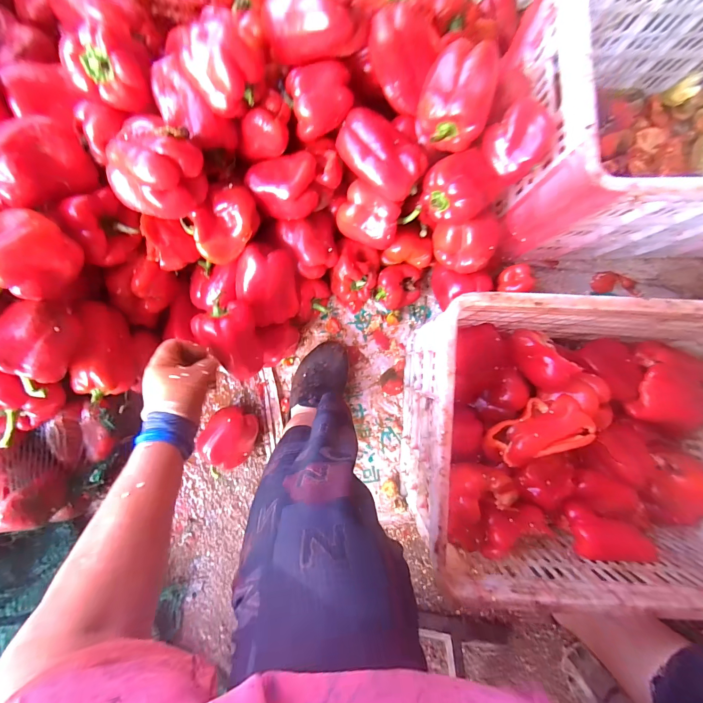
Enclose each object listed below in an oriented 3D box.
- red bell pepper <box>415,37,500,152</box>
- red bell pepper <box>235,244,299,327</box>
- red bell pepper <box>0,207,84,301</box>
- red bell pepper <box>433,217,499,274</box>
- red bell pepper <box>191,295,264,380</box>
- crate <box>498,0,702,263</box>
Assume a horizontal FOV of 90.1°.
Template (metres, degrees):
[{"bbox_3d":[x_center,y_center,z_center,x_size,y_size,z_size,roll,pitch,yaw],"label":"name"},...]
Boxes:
[{"bbox_3d":[0.139,-0.343,0.482,0.086,0.087,0.114,13,88,-2],"label":"red bell pepper"},{"bbox_3d":[-0.144,-0.113,0.582,0.099,0.080,0.126,-7,123,-36],"label":"red bell pepper"},{"bbox_3d":[-0.383,-0.116,0.414,0.073,0.074,0.101,-1,88,-2],"label":"red bell pepper"},{"bbox_3d":[0.191,-0.174,0.572,0.100,0.071,0.075,0,88,-2],"label":"red bell pepper"},{"bbox_3d":[-0.182,-0.026,0.548,0.083,0.113,0.100,14,43,16],"label":"red bell pepper"},{"bbox_3d":[0.517,-0.372,0.563,0.506,0.283,0.365,-4,89,-3],"label":"crate"}]

